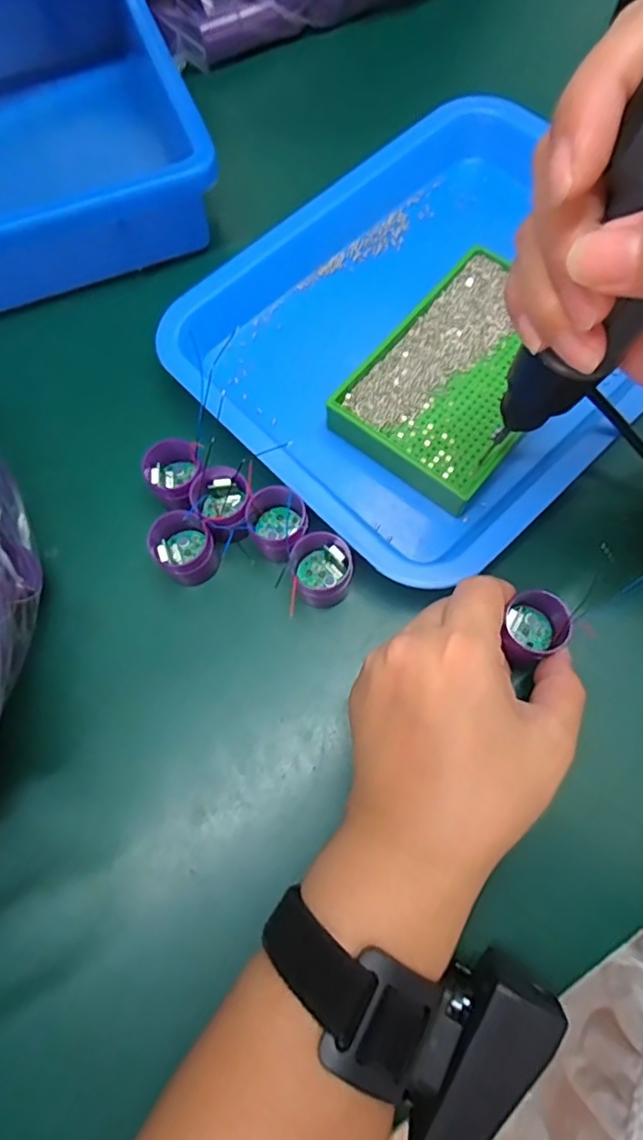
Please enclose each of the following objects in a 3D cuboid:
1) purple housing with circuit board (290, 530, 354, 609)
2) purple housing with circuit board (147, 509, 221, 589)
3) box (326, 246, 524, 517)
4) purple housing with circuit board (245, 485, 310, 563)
[{"bbox_3d":[0.000,-0.001,0.291,0.029,0.023,0.032,-8,72,-1],"label":"purple housing with circuit board"},{"bbox_3d":[-0.068,-0.009,0.297,0.031,0.030,0.033,0,72,1],"label":"purple housing with circuit board"},{"bbox_3d":[0.077,-0.106,0.322,0.087,0.025,0.136,36,76,12],"label":"box"},{"bbox_3d":[-0.022,-0.023,0.297,0.029,0.035,0.027,0,72,1],"label":"purple housing with circuit board"}]

